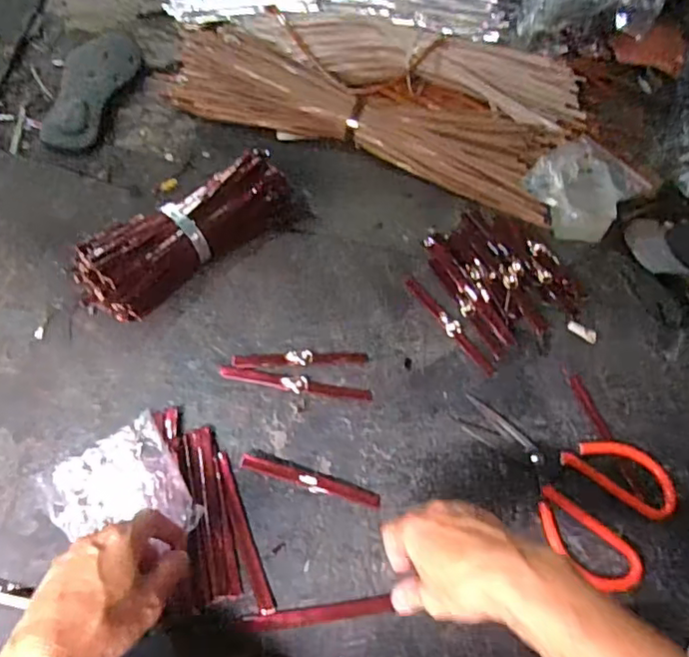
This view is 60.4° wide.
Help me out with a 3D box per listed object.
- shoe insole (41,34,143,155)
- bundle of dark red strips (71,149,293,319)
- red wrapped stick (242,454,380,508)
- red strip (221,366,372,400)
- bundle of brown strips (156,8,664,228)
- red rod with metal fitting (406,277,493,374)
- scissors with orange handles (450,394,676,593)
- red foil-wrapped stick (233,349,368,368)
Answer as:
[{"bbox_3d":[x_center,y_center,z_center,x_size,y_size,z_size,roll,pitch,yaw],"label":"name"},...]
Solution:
[{"bbox_3d":[-0.349,-0.333,0.812,0.086,0.023,0.236,11,62,2],"label":"shoe insole"},{"bbox_3d":[-0.172,-0.108,0.662,0.258,0.060,0.083,-40,72,-21],"label":"bundle of dark red strips"},{"bbox_3d":[-0.032,0.147,0.570,0.135,0.009,0.015,14,62,4],"label":"red wrapped stick"},{"bbox_3d":[-0.050,0.057,0.614,0.156,0.011,0.018,9,62,1],"label":"red strip"},{"bbox_3d":[0.072,-0.301,0.807,0.635,0.068,0.245,11,62,2],"label":"bundle of brown strips"},{"bbox_3d":[0.116,-0.005,0.657,0.017,0.010,0.142,-32,69,-19],"label":"red rod with metal fitting"},{"bbox_3d":[0.208,0.144,0.580,0.210,0.024,0.128,34,65,13],"label":"scissors with orange handles"},{"bbox_3d":[-0.047,0.032,0.628,0.141,0.013,0.017,-2,62,-5],"label":"red foil-wrapped stick"}]

